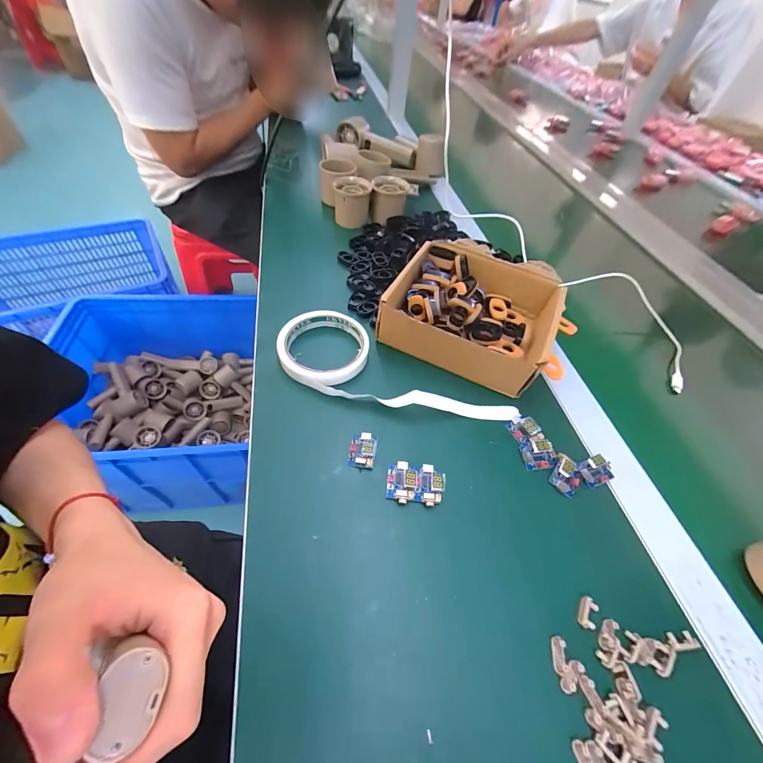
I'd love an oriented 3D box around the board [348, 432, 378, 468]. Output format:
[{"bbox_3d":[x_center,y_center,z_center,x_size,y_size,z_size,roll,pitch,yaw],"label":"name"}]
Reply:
[{"bbox_3d":[-0.016,0.057,0.286,0.022,0.013,0.029,9,52,0],"label":"board"}]

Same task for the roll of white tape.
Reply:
[{"bbox_3d":[0.018,-0.020,0.342,0.243,0.026,0.096,10,52,1],"label":"roll of white tape"}]

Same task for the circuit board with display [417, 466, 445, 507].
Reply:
[{"bbox_3d":[0.038,0.082,0.270,0.025,0.013,0.032,3,53,-4],"label":"circuit board with display"}]

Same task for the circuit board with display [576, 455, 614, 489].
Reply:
[{"bbox_3d":[0.188,0.077,0.291,0.031,0.013,0.022,-14,56,-17],"label":"circuit board with display"}]

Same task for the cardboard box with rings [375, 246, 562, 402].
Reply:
[{"bbox_3d":[0.099,-0.078,0.371,0.168,0.058,0.153,27,54,13],"label":"cardboard box with rings"}]

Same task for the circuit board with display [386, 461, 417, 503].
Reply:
[{"bbox_3d":[0.016,0.080,0.270,0.022,0.012,0.032,7,52,-1],"label":"circuit board with display"}]

